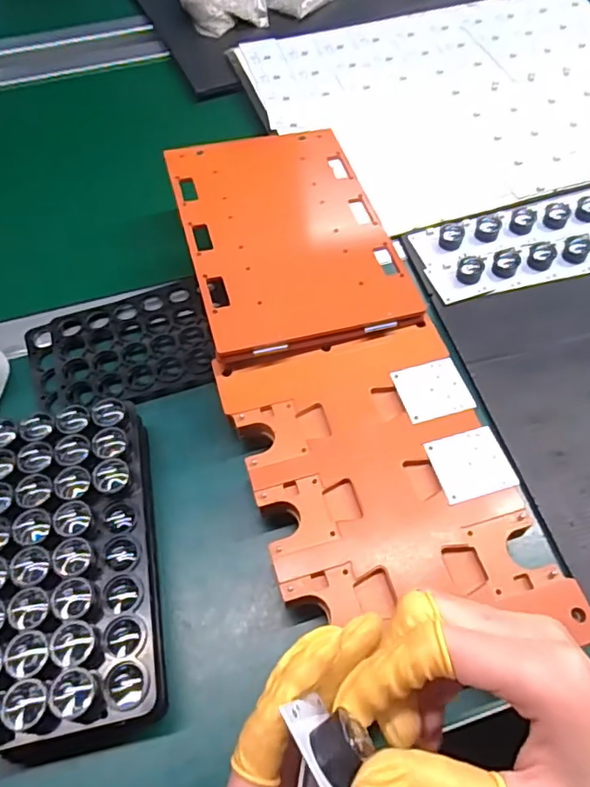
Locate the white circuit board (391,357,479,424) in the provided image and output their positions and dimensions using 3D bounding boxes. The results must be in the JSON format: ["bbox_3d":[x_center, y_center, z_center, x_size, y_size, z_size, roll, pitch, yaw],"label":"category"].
[{"bbox_3d":[0.097,-0.003,0.393,0.047,0.004,0.045,-15,58,-7],"label":"white circuit board"}]

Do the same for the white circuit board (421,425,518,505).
[{"bbox_3d":[0.113,0.045,0.359,0.046,0.004,0.044,-15,58,-7],"label":"white circuit board"}]

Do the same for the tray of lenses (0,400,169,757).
[{"bbox_3d":[-0.136,0.101,0.339,0.097,0.046,0.190,-11,58,-5],"label":"tray of lenses"}]

